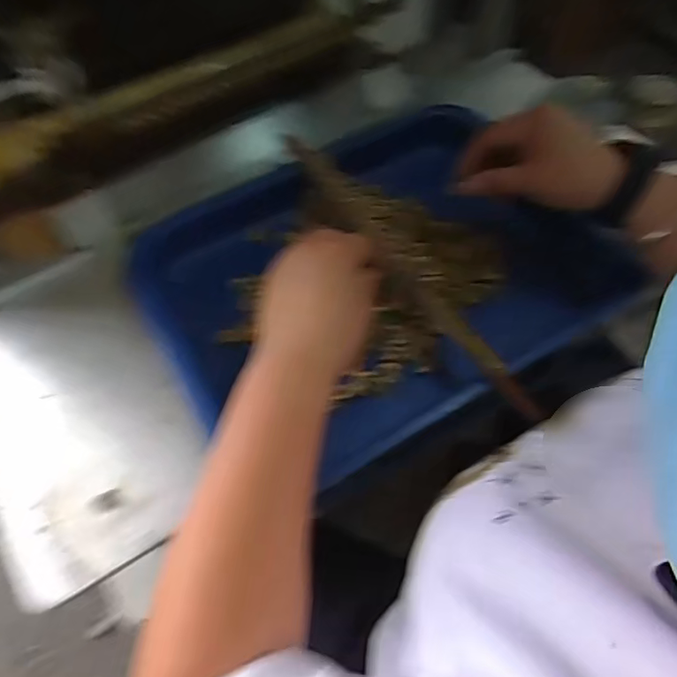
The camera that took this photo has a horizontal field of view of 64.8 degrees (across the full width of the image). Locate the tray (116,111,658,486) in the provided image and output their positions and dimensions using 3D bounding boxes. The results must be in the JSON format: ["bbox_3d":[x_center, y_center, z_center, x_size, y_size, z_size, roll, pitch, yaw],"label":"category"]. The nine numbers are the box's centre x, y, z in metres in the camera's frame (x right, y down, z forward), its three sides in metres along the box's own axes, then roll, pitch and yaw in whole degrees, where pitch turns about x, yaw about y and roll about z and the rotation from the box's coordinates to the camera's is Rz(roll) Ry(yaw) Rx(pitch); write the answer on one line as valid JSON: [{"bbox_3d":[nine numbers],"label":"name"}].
[{"bbox_3d":[0.020,-0.060,0.468,0.357,0.071,0.304,-28,59,-13],"label":"tray"}]

